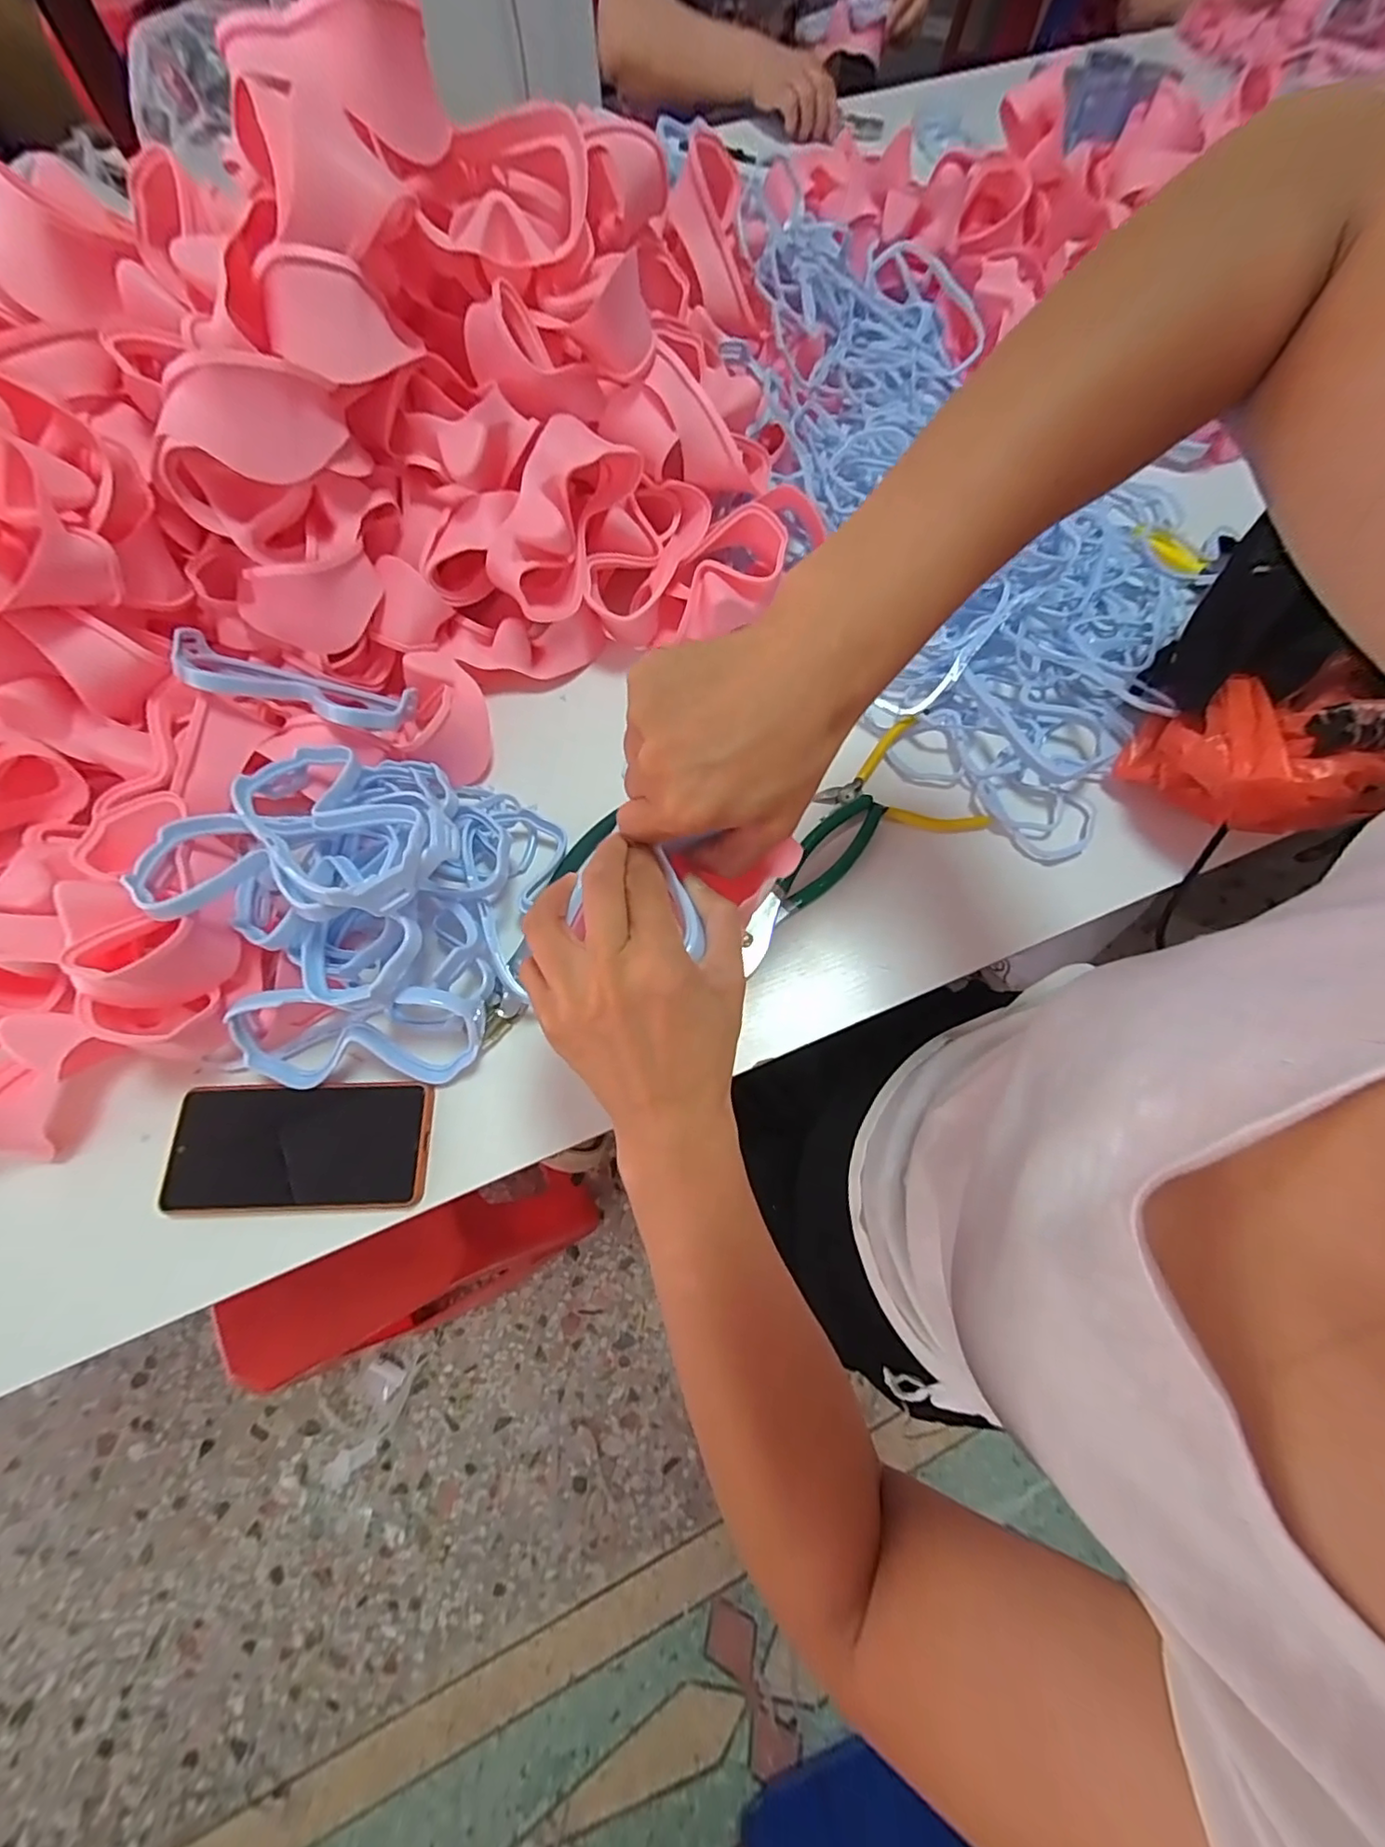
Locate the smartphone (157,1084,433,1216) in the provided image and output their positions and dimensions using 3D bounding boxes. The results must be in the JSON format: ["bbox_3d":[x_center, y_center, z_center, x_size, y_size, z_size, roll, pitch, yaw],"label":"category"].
[{"bbox_3d":[-0.254,0.146,0.394,0.161,0.012,0.077,-1,70,0],"label":"smartphone"}]

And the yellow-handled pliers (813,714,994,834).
[{"bbox_3d":[0.160,-0.102,0.483,0.103,0.016,0.111,-26,72,-9],"label":"yellow-handled pliers"}]

